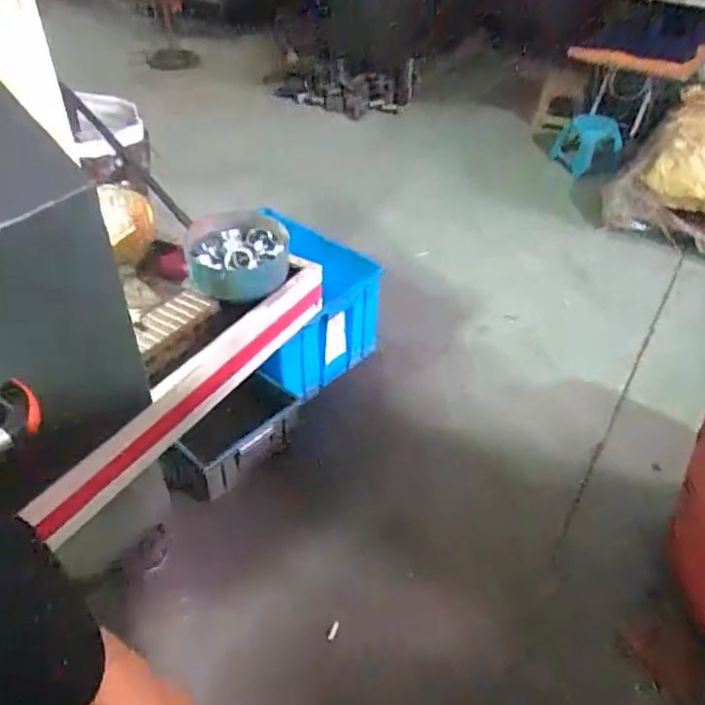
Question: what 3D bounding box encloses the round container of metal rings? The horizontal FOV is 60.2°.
[{"bbox_3d":[-0.226,-0.198,1.191,0.196,0.119,0.209,1,42,-1],"label":"round container of metal rings"}]

